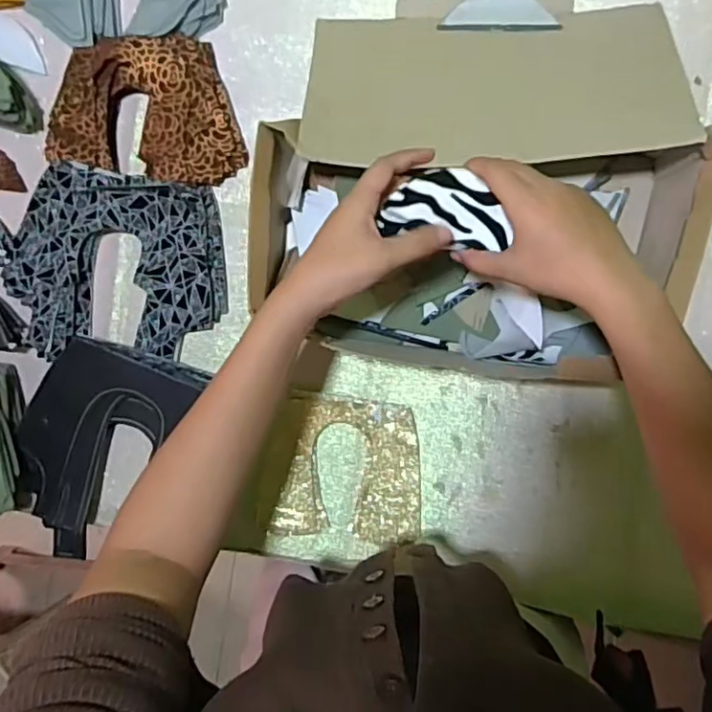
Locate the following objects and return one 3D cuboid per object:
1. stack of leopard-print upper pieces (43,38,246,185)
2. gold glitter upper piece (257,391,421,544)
[{"bbox_3d":[-0.199,-0.236,0.585,0.188,0.037,0.134,6,89,4],"label":"stack of leopard-print upper pieces"},{"bbox_3d":[-0.011,0.106,0.582,0.146,0.009,0.131,6,92,1],"label":"gold glitter upper piece"}]

